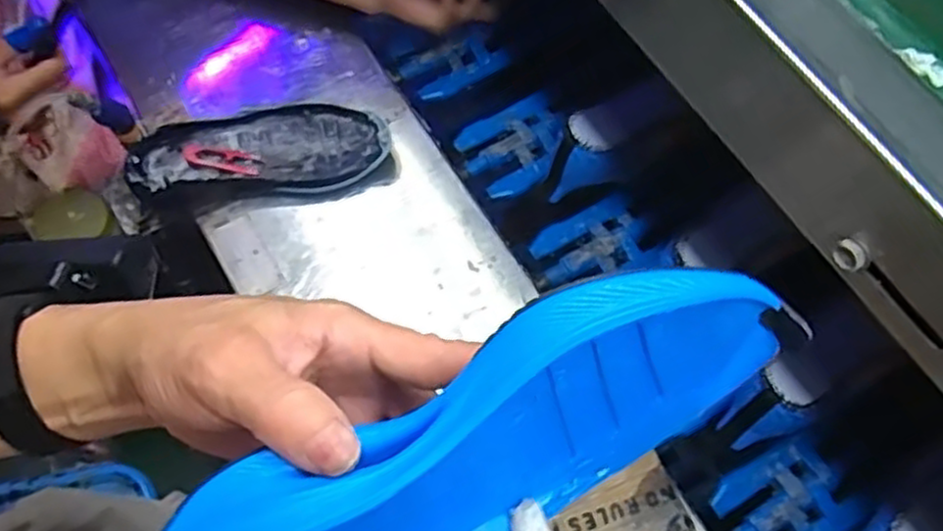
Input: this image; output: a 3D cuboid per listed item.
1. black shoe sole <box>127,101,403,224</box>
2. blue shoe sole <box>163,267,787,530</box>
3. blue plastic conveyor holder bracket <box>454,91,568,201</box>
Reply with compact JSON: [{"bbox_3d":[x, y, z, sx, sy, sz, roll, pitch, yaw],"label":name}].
[{"bbox_3d":[-0.198,-0.107,0.706,0.237,0.047,0.095,-14,70,-5],"label":"black shoe sole"},{"bbox_3d":[-0.002,0.070,0.269,0.240,0.105,0.048,-29,45,-7],"label":"blue shoe sole"},{"bbox_3d":[0.048,-0.126,0.787,0.116,0.016,0.090,-26,71,-9],"label":"blue plastic conveyor holder bracket"}]

